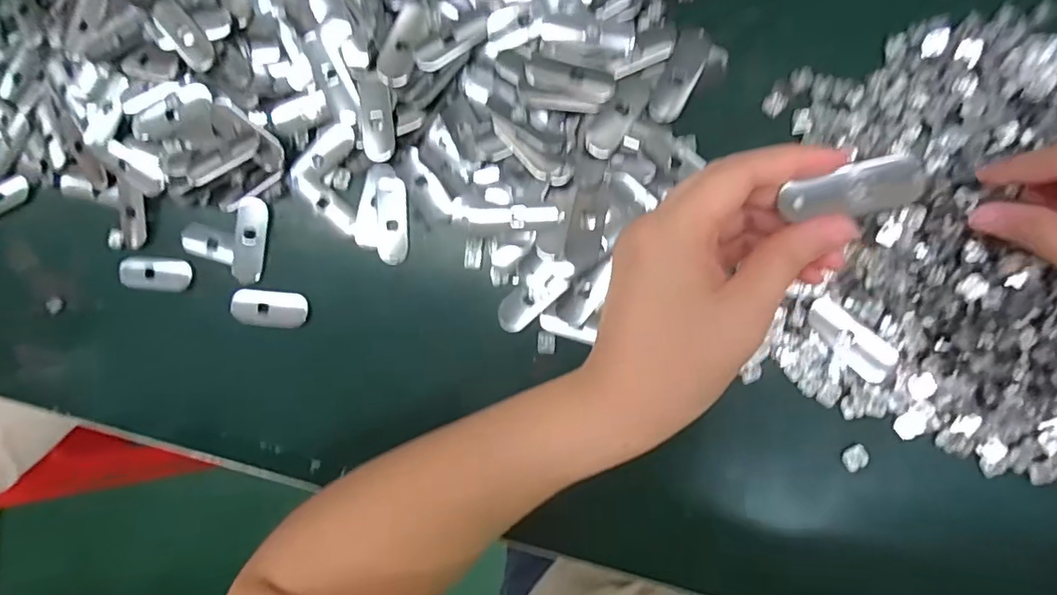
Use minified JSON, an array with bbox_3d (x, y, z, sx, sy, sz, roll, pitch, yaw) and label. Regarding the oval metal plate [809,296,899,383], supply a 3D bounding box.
[{"bbox_3d":[0.169,0.022,0.288,0.049,0.004,0.021,40,96,7],"label":"oval metal plate"}]

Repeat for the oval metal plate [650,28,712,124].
[{"bbox_3d":[0.085,-0.124,0.308,0.019,0.004,0.055,23,94,9],"label":"oval metal plate"}]

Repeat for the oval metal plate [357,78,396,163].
[{"bbox_3d":[-0.091,-0.106,0.329,0.020,0.006,0.047,-3,89,10],"label":"oval metal plate"}]

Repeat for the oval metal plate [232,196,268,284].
[{"bbox_3d":[-0.177,-0.036,0.347,0.021,0.005,0.053,6,91,10],"label":"oval metal plate"}]

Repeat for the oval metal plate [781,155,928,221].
[{"bbox_3d":[0.124,-0.041,0.211,0.049,0.008,0.019,-12,96,7],"label":"oval metal plate"}]

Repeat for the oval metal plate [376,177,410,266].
[{"bbox_3d":[-0.083,-0.046,0.333,0.019,0.004,0.052,-2,90,10],"label":"oval metal plate"}]

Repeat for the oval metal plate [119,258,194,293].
[{"bbox_3d":[-0.247,-0.015,0.364,0.052,0.004,0.021,4,91,10],"label":"oval metal plate"}]

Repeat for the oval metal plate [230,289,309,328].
[{"bbox_3d":[-0.163,0.007,0.344,0.048,0.006,0.023,4,91,10],"label":"oval metal plate"}]

